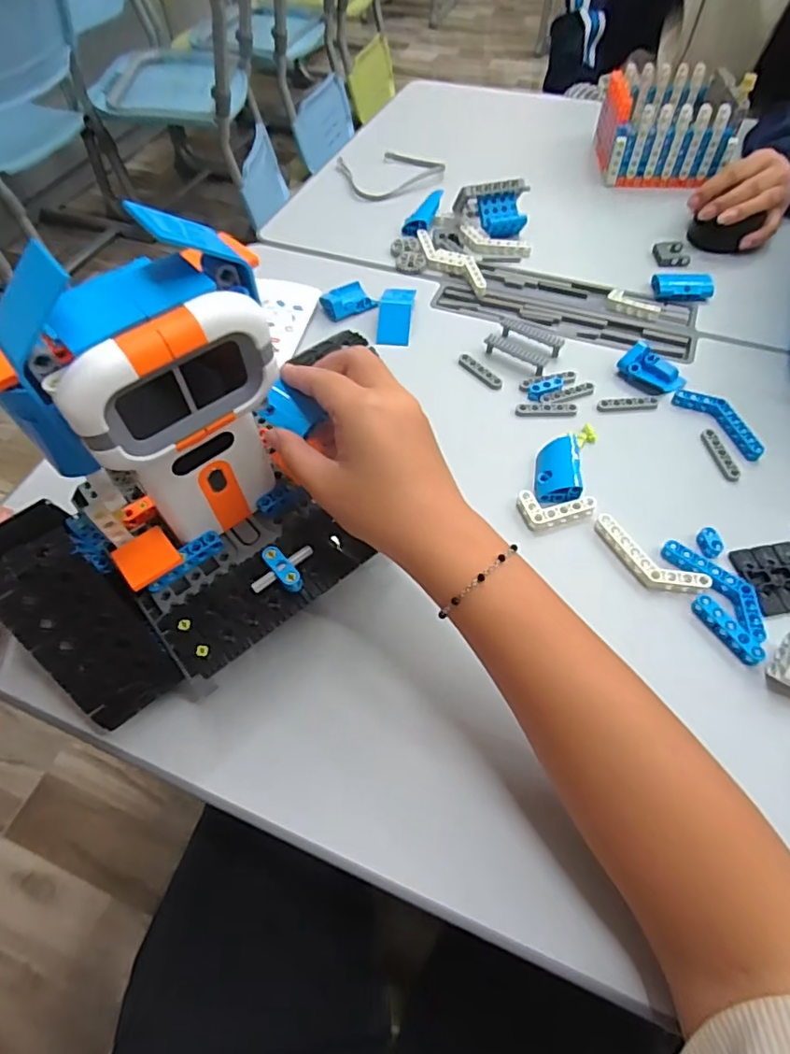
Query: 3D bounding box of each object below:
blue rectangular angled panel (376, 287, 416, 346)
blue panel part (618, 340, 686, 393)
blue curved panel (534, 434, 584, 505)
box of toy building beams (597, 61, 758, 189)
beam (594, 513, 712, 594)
[{"bbox_3d":[0.001,-0.199,0.524,0.030,0.020,0.060,6,57,6],"label":"blue rectangular angled panel"},{"bbox_3d":[0.218,-0.133,0.475,0.053,0.019,0.032,38,65,24],"label":"blue panel part"},{"bbox_3d":[0.124,-0.047,0.426,0.033,0.016,0.068,6,57,6],"label":"blue curved panel"},{"bbox_3d":[0.311,-0.466,0.652,0.129,0.077,0.134,0,56,2],"label":"box of toy building beams"},{"bbox_3d":[0.170,0.022,0.379,0.082,0.006,0.026,36,64,23],"label":"beam"}]

